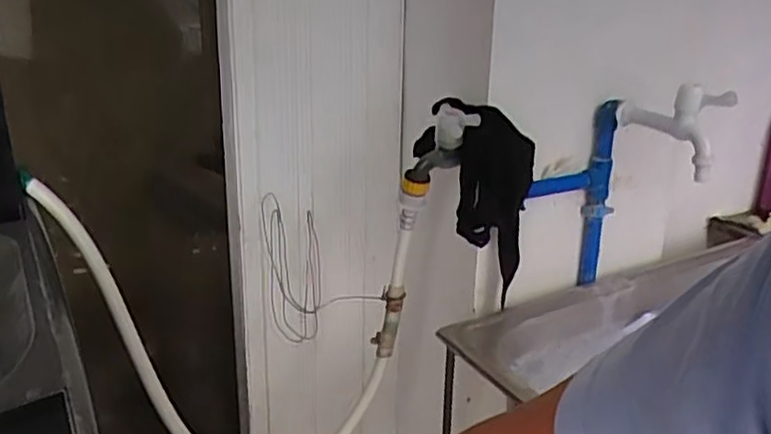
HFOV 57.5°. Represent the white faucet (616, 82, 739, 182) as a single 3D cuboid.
[{"bbox_3d":[0.335,-0.110,0.832,0.045,0.098,0.142,-6,22,-20],"label":"white faucet"}]

